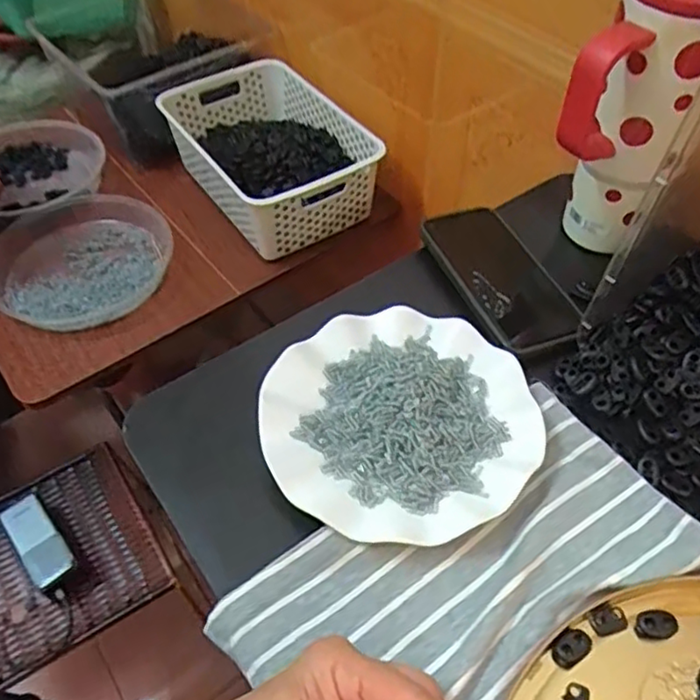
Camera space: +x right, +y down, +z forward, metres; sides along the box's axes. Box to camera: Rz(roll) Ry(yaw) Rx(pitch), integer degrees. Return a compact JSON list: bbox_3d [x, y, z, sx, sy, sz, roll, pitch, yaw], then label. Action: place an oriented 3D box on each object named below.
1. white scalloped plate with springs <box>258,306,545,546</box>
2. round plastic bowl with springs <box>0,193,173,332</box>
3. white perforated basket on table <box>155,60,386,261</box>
[{"bbox_3d":[0.033,0.047,0.441,0.177,0.021,0.173,-1,52,1],"label":"white scalloped plate with springs"},{"bbox_3d":[-0.343,-0.126,0.839,0.213,0.051,0.233,-7,52,-3],"label":"round plastic bowl with springs"},{"bbox_3d":[-0.114,-0.281,0.912,0.212,0.094,0.318,-25,55,-17],"label":"white perforated basket on table"}]

